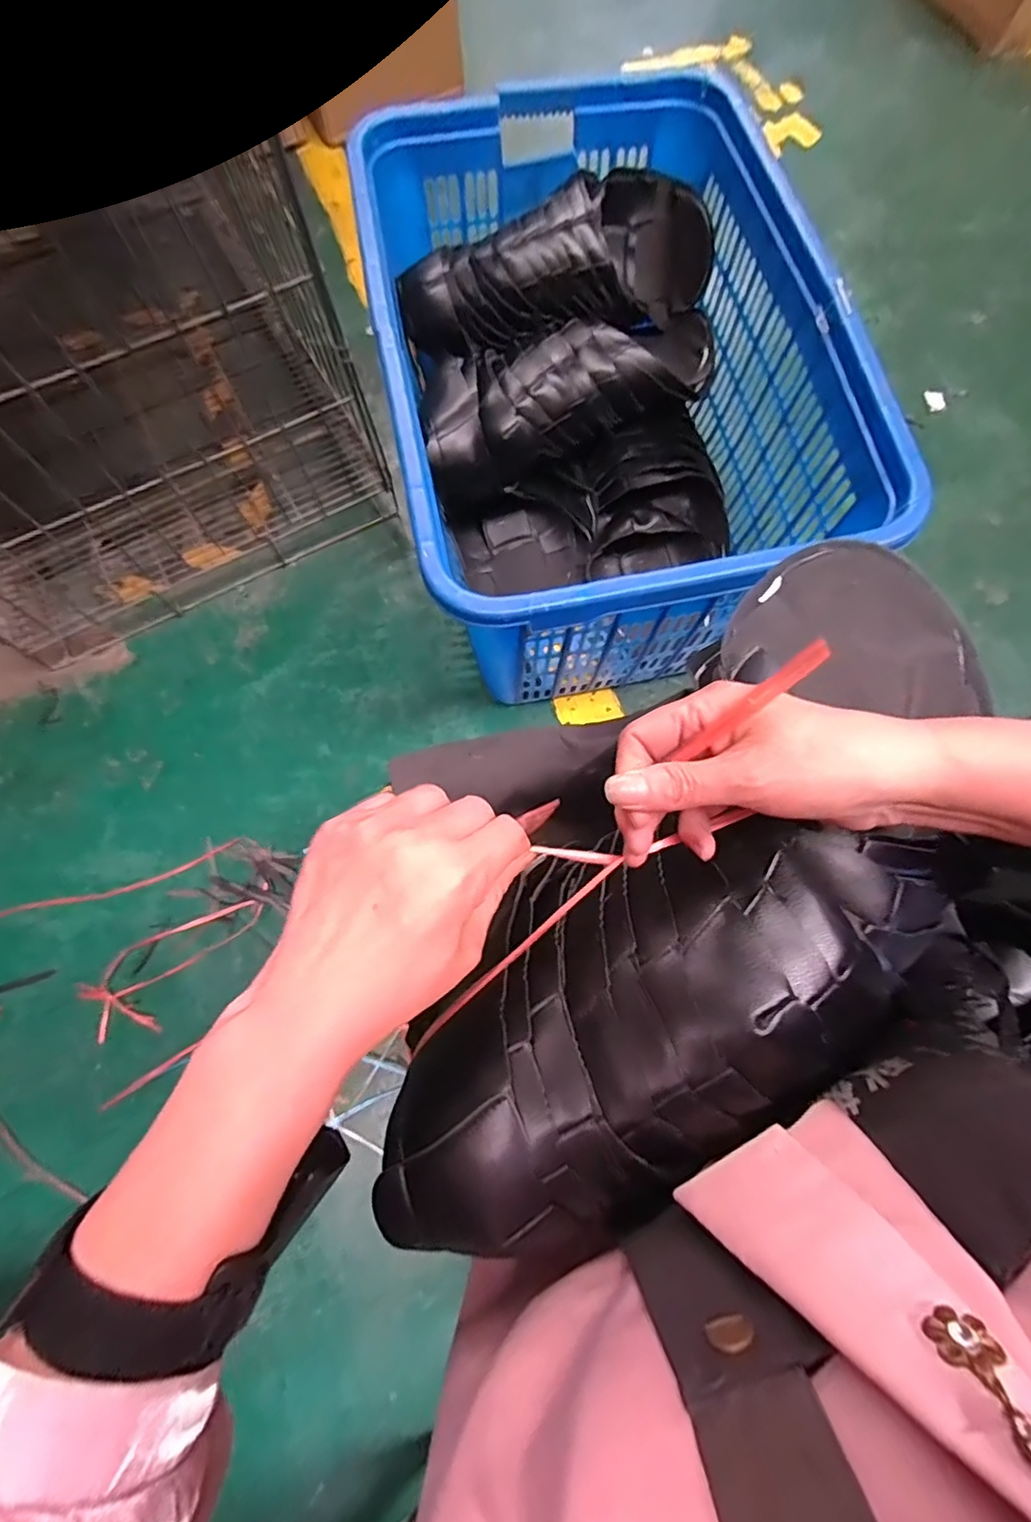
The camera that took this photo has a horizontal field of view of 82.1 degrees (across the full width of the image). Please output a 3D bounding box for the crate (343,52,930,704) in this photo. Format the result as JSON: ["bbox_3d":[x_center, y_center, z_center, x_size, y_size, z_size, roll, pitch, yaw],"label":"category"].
[{"bbox_3d":[0.094,-0.469,0.811,0.501,0.349,0.744,-12,74,-3],"label":"crate"}]

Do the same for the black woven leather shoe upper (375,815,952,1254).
[{"bbox_3d":[0.066,0.115,0.293,0.292,0.066,0.151,-32,77,-10],"label":"black woven leather shoe upper"}]

